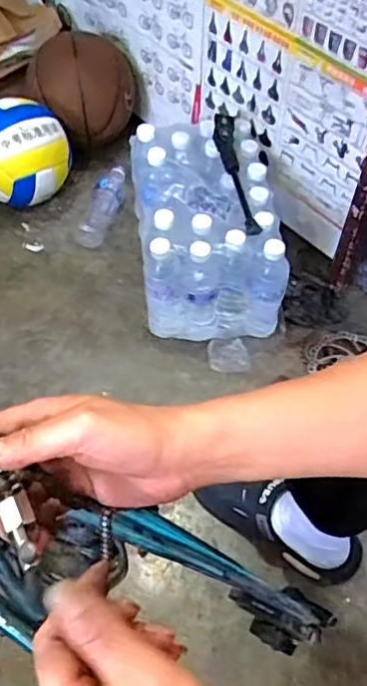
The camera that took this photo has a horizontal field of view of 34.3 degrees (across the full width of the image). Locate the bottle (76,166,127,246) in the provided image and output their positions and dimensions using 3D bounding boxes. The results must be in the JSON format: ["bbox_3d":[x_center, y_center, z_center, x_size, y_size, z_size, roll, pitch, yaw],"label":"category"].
[{"bbox_3d":[-0.172,-0.293,1.252,0.062,0.052,0.206,15,58,10],"label":"bottle"}]

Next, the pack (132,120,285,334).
[{"bbox_3d":[0.038,-0.211,1.098,0.228,0.219,0.344,-4,57,-4],"label":"pack"}]

